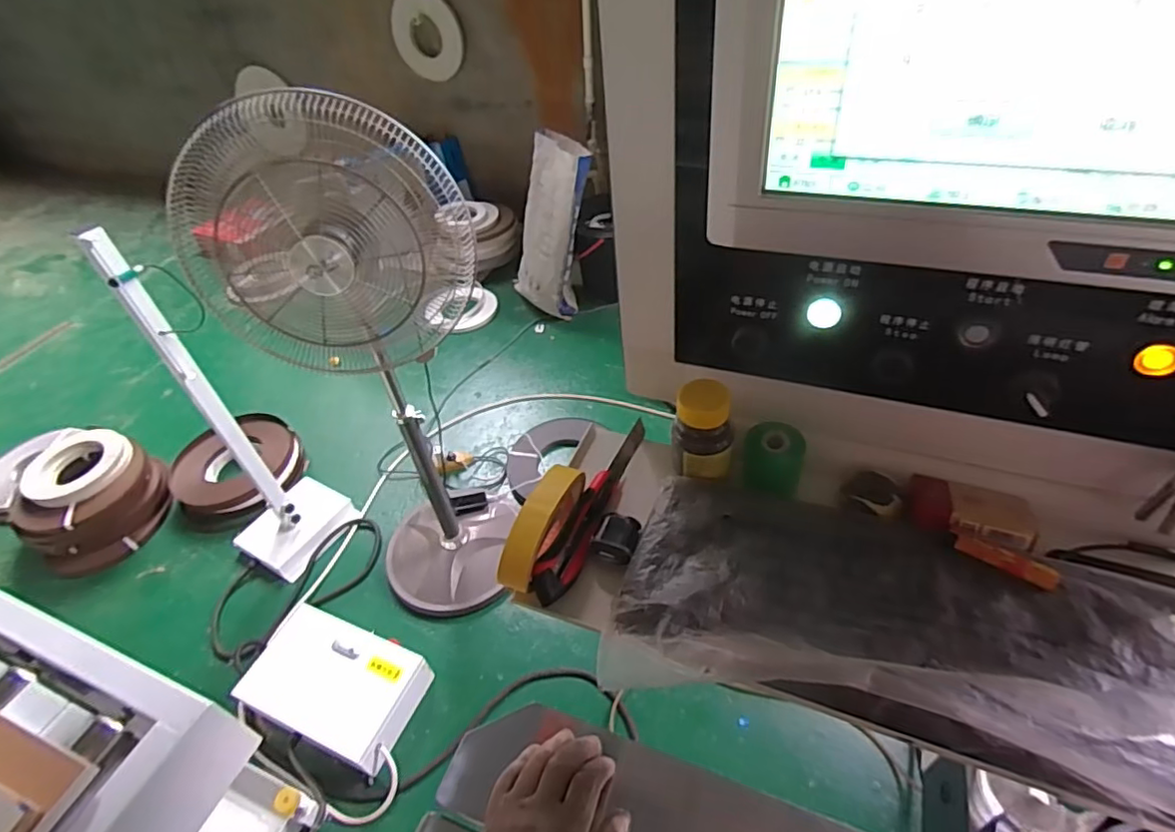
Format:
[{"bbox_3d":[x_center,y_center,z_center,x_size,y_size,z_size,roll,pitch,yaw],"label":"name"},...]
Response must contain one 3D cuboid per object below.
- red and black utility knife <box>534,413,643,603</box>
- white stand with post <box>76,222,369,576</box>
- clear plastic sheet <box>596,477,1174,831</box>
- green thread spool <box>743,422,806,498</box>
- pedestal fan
[{"bbox_3d":[0.008,0.079,0.574,0.028,0.025,0.223,14,48,20],"label":"red and black utility knife"},{"bbox_3d":[-0.937,0.023,1.551,0.246,0.997,0.286,17,49,23],"label":"white stand with post"},{"bbox_3d":[0.247,0.150,0.441,0.443,0.050,0.192,10,47,16],"label":"clear plastic sheet"},{"bbox_3d":[0.171,0.037,0.553,0.051,0.042,0.046,7,46,14],"label":"green thread spool"},{"bbox_3d":[-0.426,-0.023,1.375,0.373,1.225,0.388,27,54,30],"label":"pedestal fan"}]

